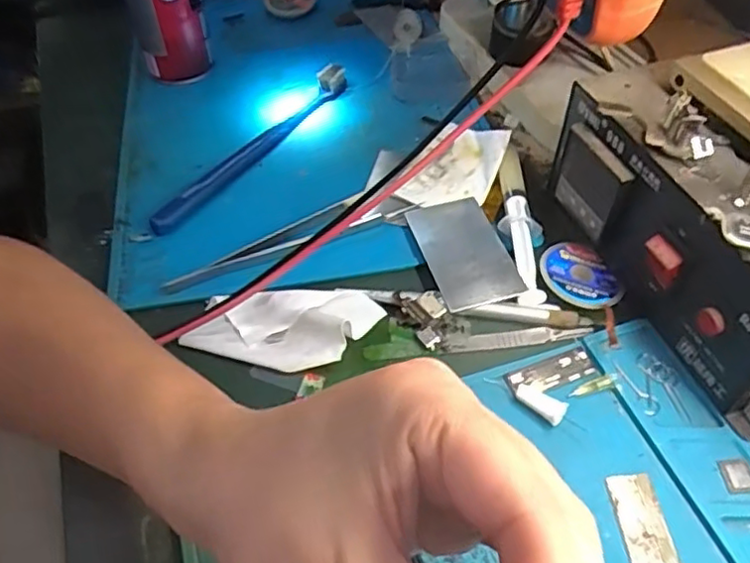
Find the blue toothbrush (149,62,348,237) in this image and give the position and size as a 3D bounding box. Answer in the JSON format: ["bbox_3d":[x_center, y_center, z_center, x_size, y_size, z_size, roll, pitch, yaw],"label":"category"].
[{"bbox_3d":[-0.079,-0.092,0.423,0.016,0.023,0.181,27,56,23],"label":"blue toothbrush"}]

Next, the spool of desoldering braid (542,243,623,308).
[{"bbox_3d":[0.112,-0.004,0.342,0.043,0.010,0.038,18,52,17],"label":"spool of desoldering braid"}]

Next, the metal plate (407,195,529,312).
[{"bbox_3d":[0.050,-0.017,0.360,0.044,0.004,0.079,-18,50,-4],"label":"metal plate"}]

